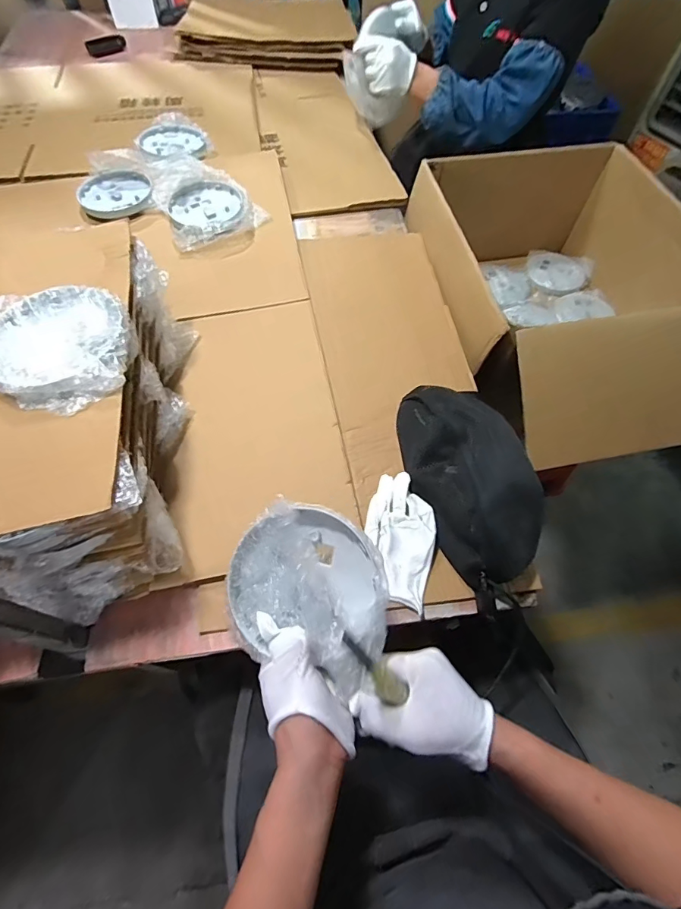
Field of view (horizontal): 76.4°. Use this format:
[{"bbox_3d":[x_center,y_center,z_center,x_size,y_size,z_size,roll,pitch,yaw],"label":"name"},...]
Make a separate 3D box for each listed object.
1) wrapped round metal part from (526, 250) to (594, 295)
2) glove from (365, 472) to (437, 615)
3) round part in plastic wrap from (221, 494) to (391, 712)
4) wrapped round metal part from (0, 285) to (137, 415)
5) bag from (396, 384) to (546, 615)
[{"bbox_3d":[0.537,-0.438,1.042,0.176,0.034,0.122,2,60,-2],"label":"wrapped round metal part"},{"bbox_3d":[0.075,0.099,0.529,0.085,0.022,0.166,-2,60,-4],"label":"glove"},{"bbox_3d":[-0.029,0.121,0.392,0.137,0.045,0.137,14,77,9],"label":"round part in plastic wrap"},{"bbox_3d":[-0.290,-0.117,0.443,0.140,0.022,0.173,-38,68,-21],"label":"wrapped round metal part"},{"bbox_3d":[0.164,0.029,0.542,0.133,0.074,0.295,-11,61,-9],"label":"bag"}]

